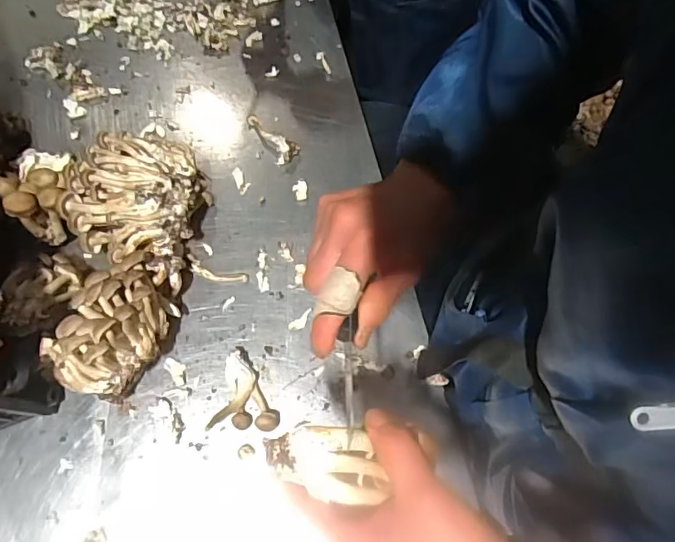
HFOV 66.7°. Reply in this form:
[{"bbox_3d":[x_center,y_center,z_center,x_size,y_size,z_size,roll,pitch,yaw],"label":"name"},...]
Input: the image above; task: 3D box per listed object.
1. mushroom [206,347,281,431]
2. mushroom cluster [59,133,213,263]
[{"bbox_3d":[-0.104,0.136,0.592,0.073,0.024,0.090,1,71,-1],"label":"mushroom"},{"bbox_3d":[-0.240,-0.093,0.622,0.149,0.109,0.168,-6,71,-6],"label":"mushroom cluster"}]

